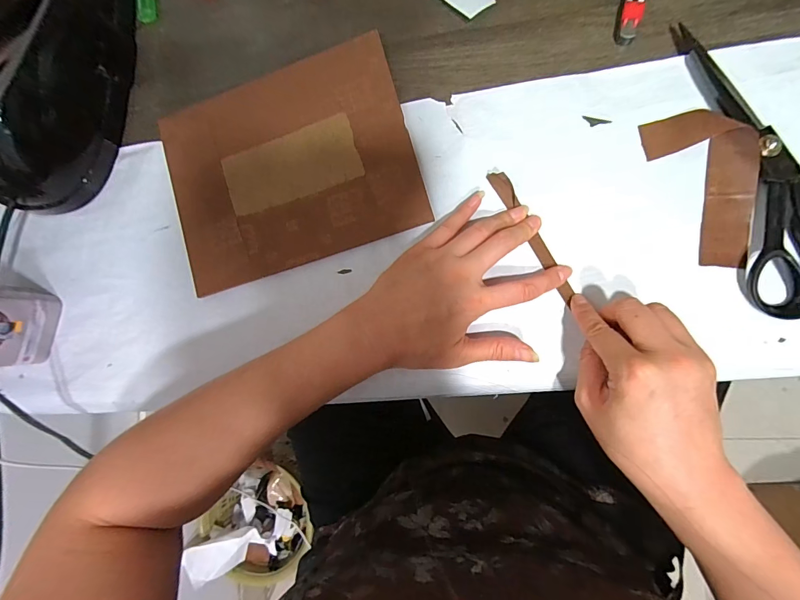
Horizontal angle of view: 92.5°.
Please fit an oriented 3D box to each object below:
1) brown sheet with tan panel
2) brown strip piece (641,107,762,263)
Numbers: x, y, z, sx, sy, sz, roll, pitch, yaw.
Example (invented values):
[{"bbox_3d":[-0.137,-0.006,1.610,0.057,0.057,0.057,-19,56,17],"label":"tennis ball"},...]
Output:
[{"bbox_3d":[-0.105,-0.127,0.358,0.230,0.011,0.185,-17,84,8],"label":"brown sheet with tan panel"},{"bbox_3d":[0.237,-0.087,0.291,0.065,0.018,0.123,-13,85,8],"label":"brown strip piece"}]

